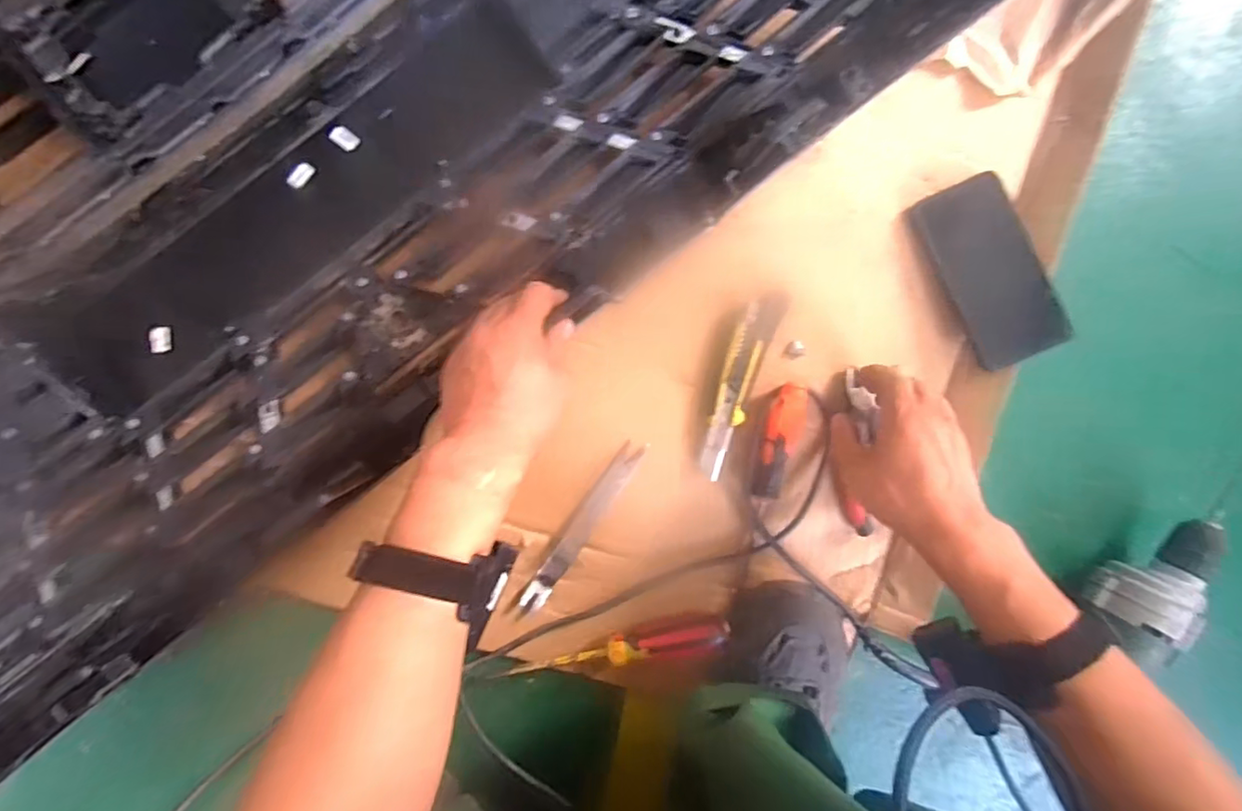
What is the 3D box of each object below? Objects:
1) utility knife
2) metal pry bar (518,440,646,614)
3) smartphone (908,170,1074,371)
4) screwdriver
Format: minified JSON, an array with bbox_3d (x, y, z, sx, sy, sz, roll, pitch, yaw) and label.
[{"bbox_3d":[0.102,-0.019,0.512,0.033,0.014,0.171,20,93,-3],"label":"utility knife"},{"bbox_3d":[-0.036,0.112,0.519,0.022,0.013,0.175,33,93,-3],"label":"metal pry bar"},{"bbox_3d":[0.328,-0.119,0.509,0.075,0.009,0.163,-26,87,21],"label":"smartphone"},{"bbox_3d":[-0.007,0.217,0.515,0.204,0.026,0.026,-10,94,-1],"label":"screwdriver"}]

